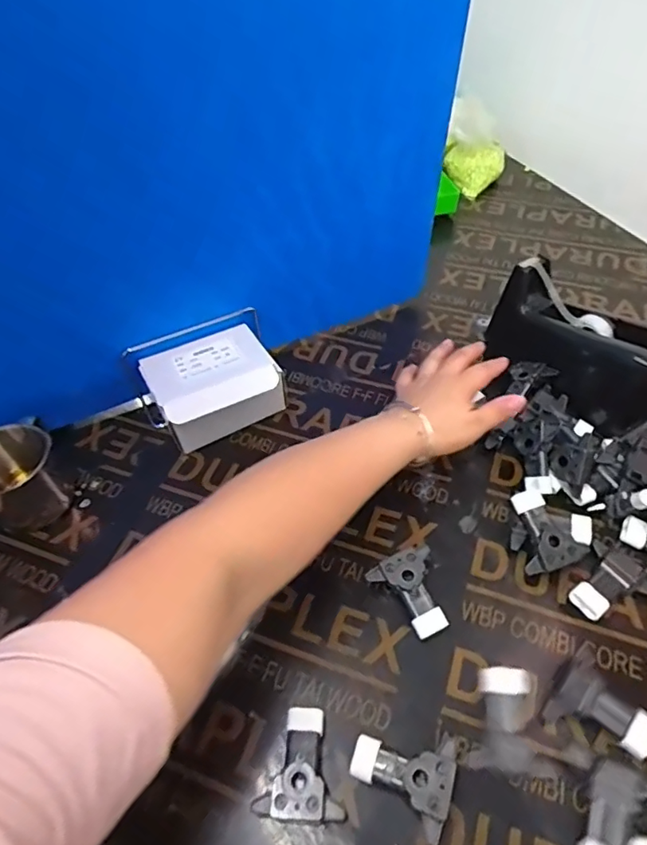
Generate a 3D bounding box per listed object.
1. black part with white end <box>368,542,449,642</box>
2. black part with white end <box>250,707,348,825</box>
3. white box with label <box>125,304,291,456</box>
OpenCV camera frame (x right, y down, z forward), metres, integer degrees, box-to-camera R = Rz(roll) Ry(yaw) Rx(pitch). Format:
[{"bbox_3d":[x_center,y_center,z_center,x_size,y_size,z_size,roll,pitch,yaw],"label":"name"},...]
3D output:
[{"bbox_3d":[0.072,0.138,0.424,0.050,0.028,0.062,-18,52,-13],"label":"black part with white end"},{"bbox_3d":[-0.011,0.229,0.355,0.055,0.024,0.064,6,51,7],"label":"black part with white end"},{"bbox_3d":[-0.112,-0.042,0.552,0.140,0.074,0.114,-27,55,-19],"label":"white box with label"}]

